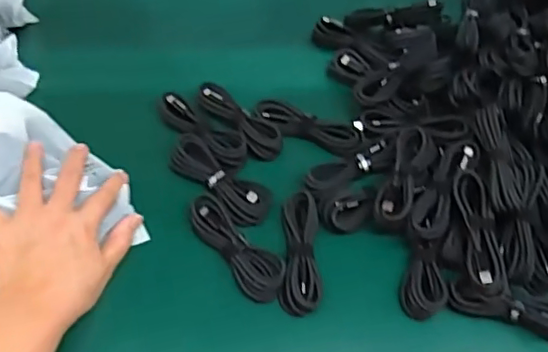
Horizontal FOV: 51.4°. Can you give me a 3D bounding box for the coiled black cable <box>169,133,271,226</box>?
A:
[{"bbox_3d":[-0.050,0.002,0.531,0.107,0.014,0.042,36,62,19],"label":"coiled black cable"}]

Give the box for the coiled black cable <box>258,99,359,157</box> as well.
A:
[{"bbox_3d":[0.035,-0.050,0.571,0.107,0.014,0.037,19,58,9],"label":"coiled black cable"}]

